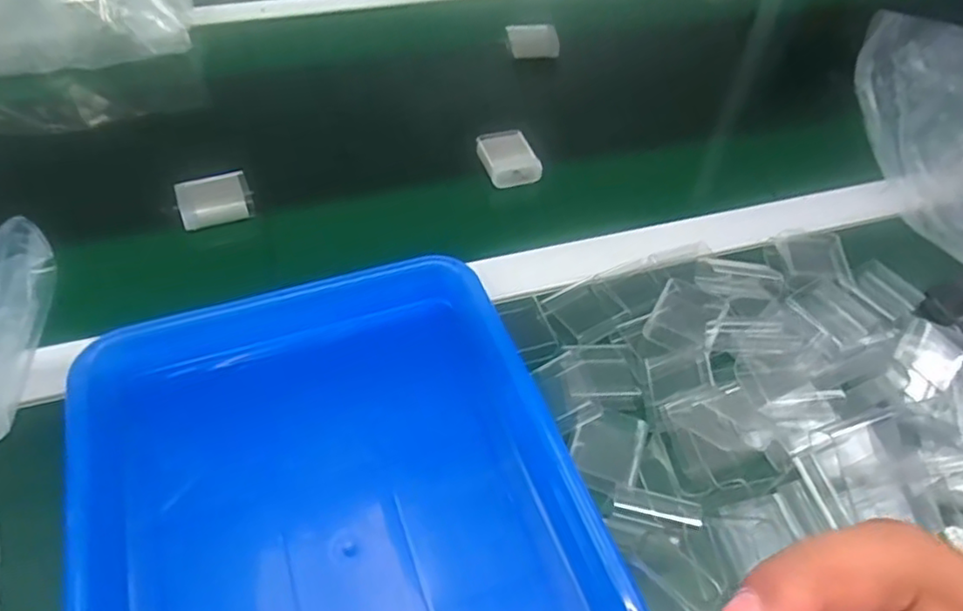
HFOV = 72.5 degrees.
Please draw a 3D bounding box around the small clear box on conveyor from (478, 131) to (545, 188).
[{"bbox_3d":[0.023,-0.122,0.549,0.043,0.017,0.053,-16,53,-17],"label":"small clear box on conveyor"}]

